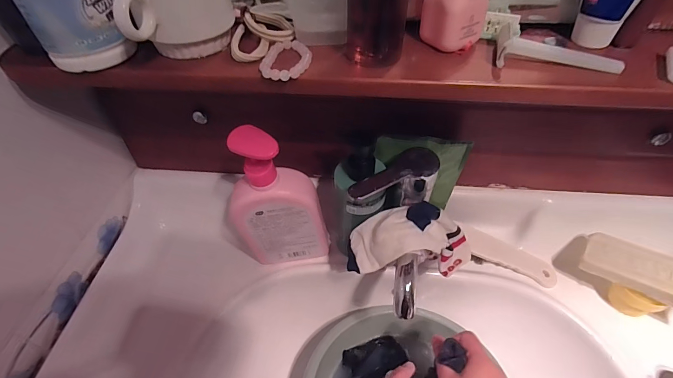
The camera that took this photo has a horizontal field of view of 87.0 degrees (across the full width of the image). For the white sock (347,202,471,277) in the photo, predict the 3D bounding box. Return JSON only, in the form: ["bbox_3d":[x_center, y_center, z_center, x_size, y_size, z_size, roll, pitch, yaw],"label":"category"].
[{"bbox_3d":[0.084,0.056,0.390,0.137,0.069,0.053,1,46,2],"label":"white sock"}]

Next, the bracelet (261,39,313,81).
[{"bbox_3d":[-0.040,-0.108,0.295,0.038,0.007,0.056,3,47,4],"label":"bracelet"}]

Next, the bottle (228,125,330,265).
[{"bbox_3d":[-0.063,0.025,0.413,0.111,0.222,0.054,-6,47,-5],"label":"bottle"}]

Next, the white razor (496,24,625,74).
[{"bbox_3d":[0.175,-0.111,0.279,0.098,0.028,0.016,5,47,6],"label":"white razor"}]

